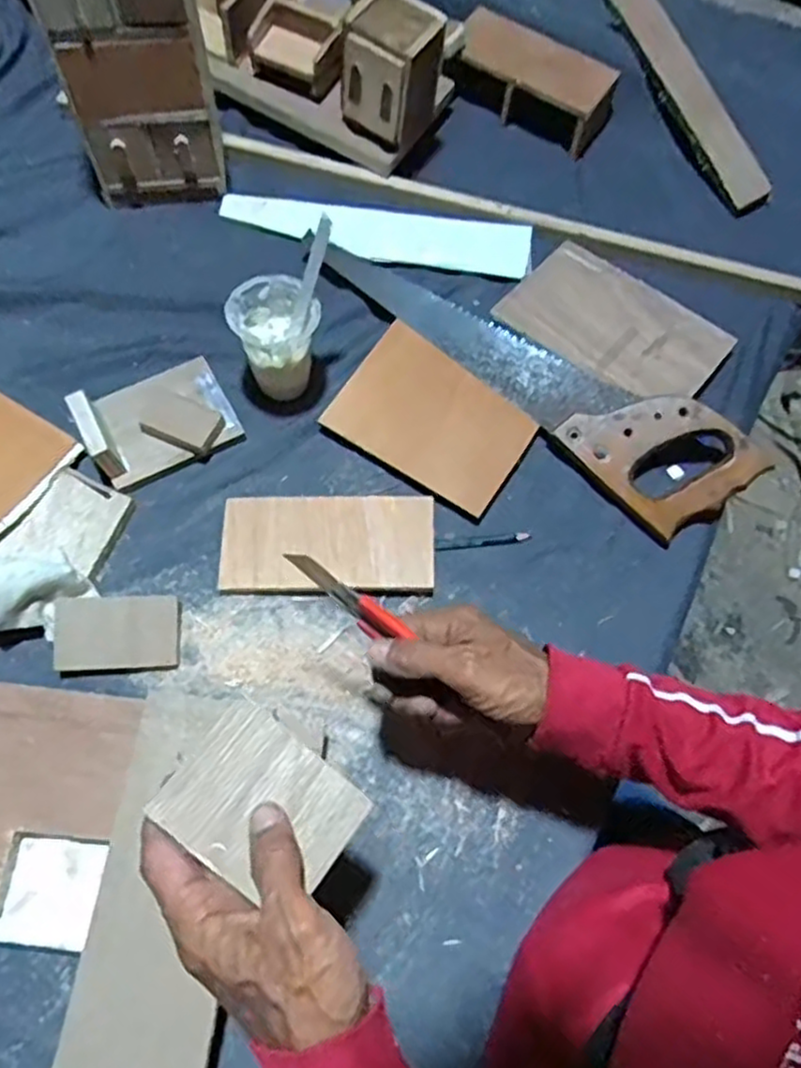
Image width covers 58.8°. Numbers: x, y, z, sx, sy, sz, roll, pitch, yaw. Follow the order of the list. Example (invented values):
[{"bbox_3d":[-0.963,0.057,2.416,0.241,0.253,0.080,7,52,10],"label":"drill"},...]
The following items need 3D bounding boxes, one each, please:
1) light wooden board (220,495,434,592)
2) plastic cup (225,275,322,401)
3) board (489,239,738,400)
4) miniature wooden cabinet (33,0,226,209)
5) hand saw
[{"bbox_3d":[-0.058,0.008,0.577,0.167,0.020,0.079,1,69,-3],"label":"light wooden board"},{"bbox_3d":[-0.102,-0.161,0.602,0.067,0.087,0.065,1,69,-3],"label":"plastic cup"},{"bbox_3d":[0.200,-0.195,0.665,0.190,0.015,0.128,39,72,12],"label":"board"},{"bbox_3d":[-0.219,-0.387,0.591,0.119,0.248,0.039,-10,70,-7],"label":"miniature wooden cabinet"},{"bbox_3d":[0.112,-0.160,0.624,0.419,0.039,0.093,41,72,12],"label":"hand saw"}]

